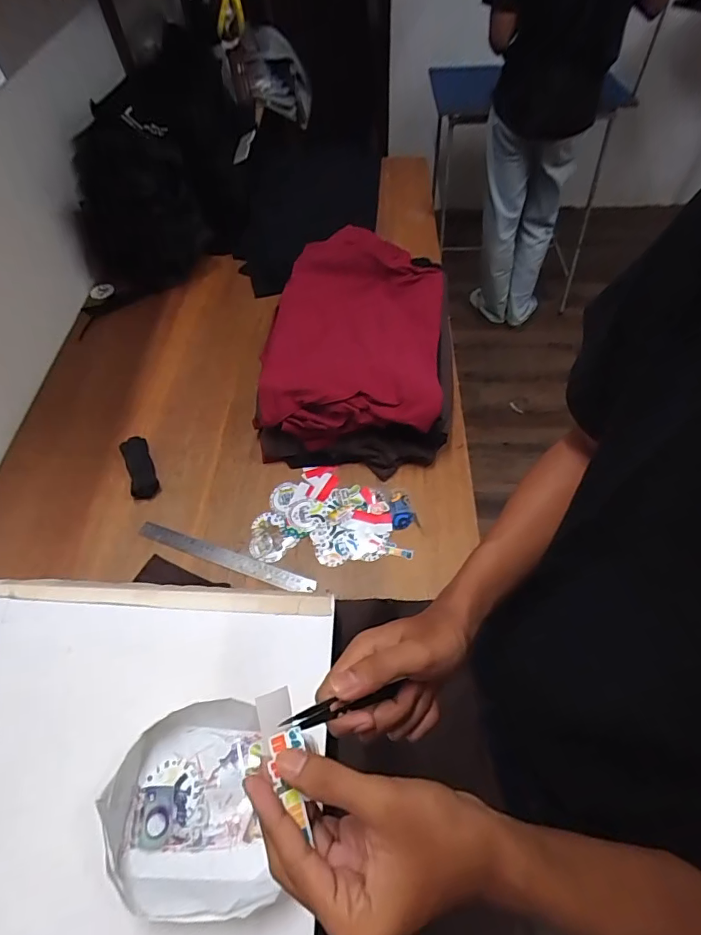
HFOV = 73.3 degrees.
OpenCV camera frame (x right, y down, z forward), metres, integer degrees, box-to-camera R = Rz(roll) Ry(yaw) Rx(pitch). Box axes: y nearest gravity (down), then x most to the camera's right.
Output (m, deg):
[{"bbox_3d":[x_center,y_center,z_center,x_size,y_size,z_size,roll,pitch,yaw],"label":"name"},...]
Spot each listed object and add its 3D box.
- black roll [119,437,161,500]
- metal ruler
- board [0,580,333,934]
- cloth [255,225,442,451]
[{"bbox_3d":[-0.386,0.000,0.864,0.049,0.022,0.130,-21,58,-11],"label":"black roll"},{"bbox_3d":[-0.208,0.149,0.781,0.316,0.008,0.031,17,61,12],"label":"metal ruler"},{"bbox_3d":[-0.279,0.316,0.486,0.493,0.027,0.393,2,58,0],"label":"board"},{"bbox_3d":[0.015,-0.276,0.962,0.325,0.120,0.531,4,56,6],"label":"cloth"}]

